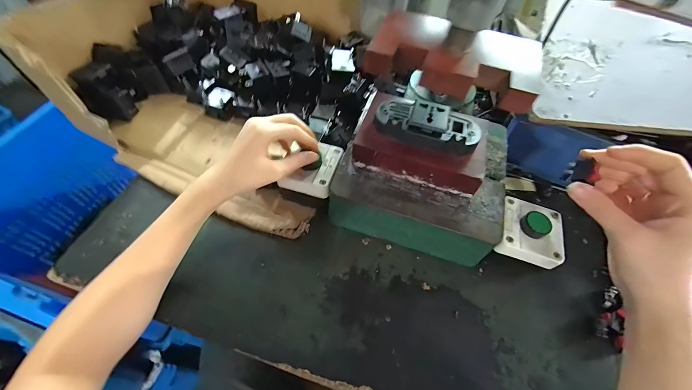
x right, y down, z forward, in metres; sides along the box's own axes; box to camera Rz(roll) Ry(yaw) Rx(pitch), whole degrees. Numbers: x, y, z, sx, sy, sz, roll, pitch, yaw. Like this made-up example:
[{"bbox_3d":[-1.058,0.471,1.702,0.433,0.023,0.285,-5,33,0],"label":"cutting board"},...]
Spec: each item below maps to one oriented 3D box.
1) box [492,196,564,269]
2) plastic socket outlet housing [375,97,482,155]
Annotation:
[{"bbox_3d":[0.208,0.038,0.331,0.067,0.031,0.071,19,58,9],"label":"box"},{"bbox_3d":[0.089,-0.079,0.327,0.111,0.020,0.058,16,58,6],"label":"plastic socket outlet housing"}]

